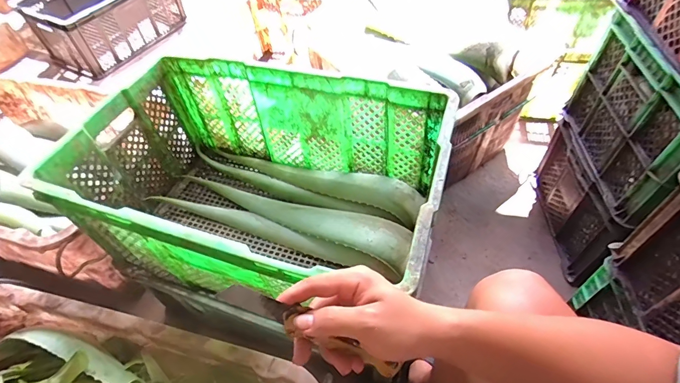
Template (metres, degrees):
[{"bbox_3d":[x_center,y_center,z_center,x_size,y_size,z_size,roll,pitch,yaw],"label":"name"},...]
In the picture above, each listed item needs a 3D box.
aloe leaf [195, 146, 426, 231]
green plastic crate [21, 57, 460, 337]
[{"bbox_3d":[-0.089,-0.039,0.877,0.577,0.071,0.102,18,56,17],"label":"aloe leaf"},{"bbox_3d":[-0.146,-0.004,0.720,0.628,0.294,0.394,15,55,15],"label":"green plastic crate"}]

